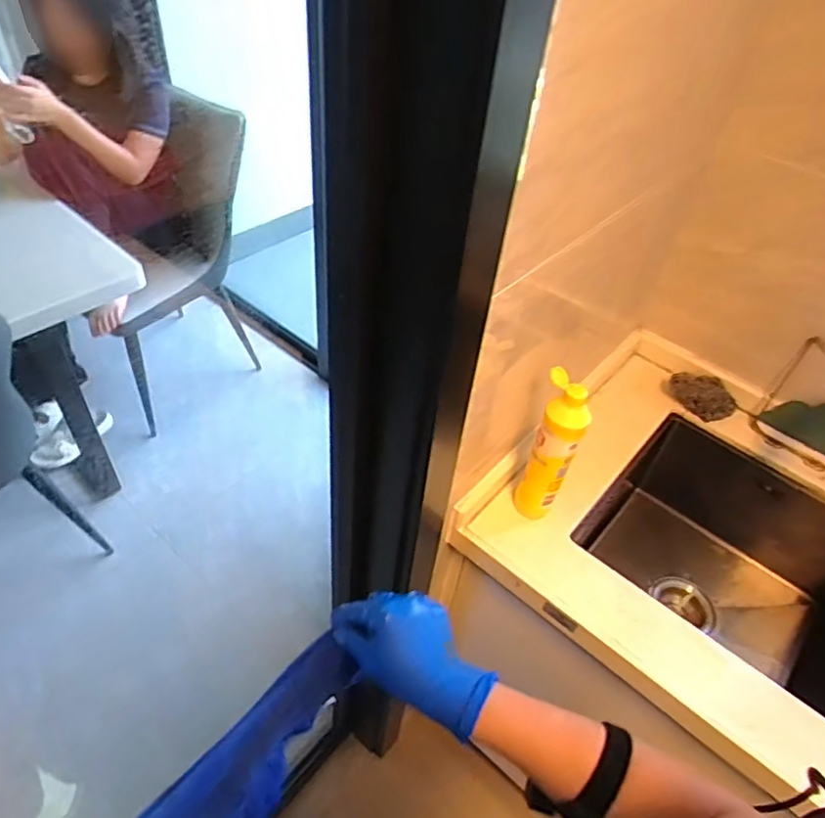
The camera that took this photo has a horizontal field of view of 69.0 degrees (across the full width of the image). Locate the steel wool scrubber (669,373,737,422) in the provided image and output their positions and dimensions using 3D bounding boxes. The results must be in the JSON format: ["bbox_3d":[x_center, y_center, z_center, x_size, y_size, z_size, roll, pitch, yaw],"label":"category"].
[{"bbox_3d":[0.515,-0.025,1.062,0.065,0.044,0.107,-28,55,-30],"label":"steel wool scrubber"}]

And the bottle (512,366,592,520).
[{"bbox_3d":[0.188,0.055,0.810,0.058,0.230,0.061,13,45,6],"label":"bottle"}]

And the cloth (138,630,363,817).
[{"bbox_3d":[-0.140,0.319,0.547,0.051,0.147,0.224,28,49,20],"label":"cloth"}]

